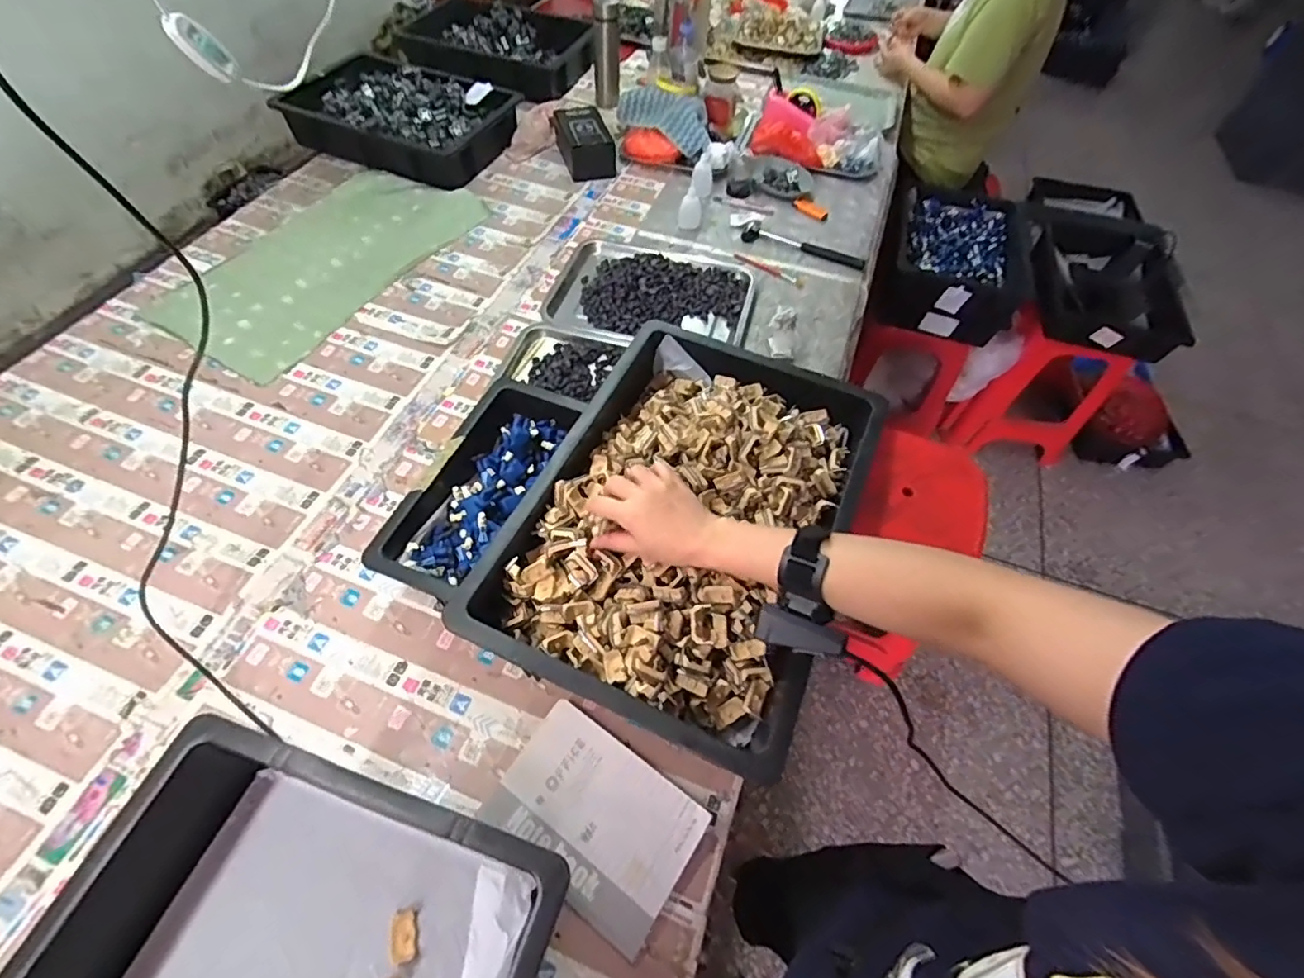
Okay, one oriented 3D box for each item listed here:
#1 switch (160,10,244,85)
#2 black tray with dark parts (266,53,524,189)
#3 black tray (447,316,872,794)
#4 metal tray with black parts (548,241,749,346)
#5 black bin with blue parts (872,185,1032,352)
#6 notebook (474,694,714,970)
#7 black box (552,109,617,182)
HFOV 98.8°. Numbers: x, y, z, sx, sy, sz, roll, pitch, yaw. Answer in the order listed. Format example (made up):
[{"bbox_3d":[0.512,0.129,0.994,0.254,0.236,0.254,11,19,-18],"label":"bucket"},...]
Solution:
[{"bbox_3d":[-0.367,-0.360,0.457,0.025,0.052,0.012,-45,64,8],"label":"switch"},{"bbox_3d":[-0.573,-0.833,1.263,0.471,0.111,0.324,17,56,8],"label":"black tray with dark parts"},{"bbox_3d":[0.045,0.016,0.599,0.311,0.077,0.457,23,58,12],"label":"black tray"},{"bbox_3d":[0.000,-0.362,1.029,0.348,0.024,0.273,11,56,5],"label":"metal tray with black parts"},{"bbox_3d":[0.819,-0.601,1.492,0.360,0.169,0.510,20,58,10],"label":"black bin with blue parts"},{"bbox_3d":[-0.059,0.328,0.564,0.196,0.029,0.137,31,60,17],"label":"notebook"},{"bbox_3d":[-0.155,-0.802,1.283,0.107,0.080,0.209,-14,57,-12],"label":"black box"}]

